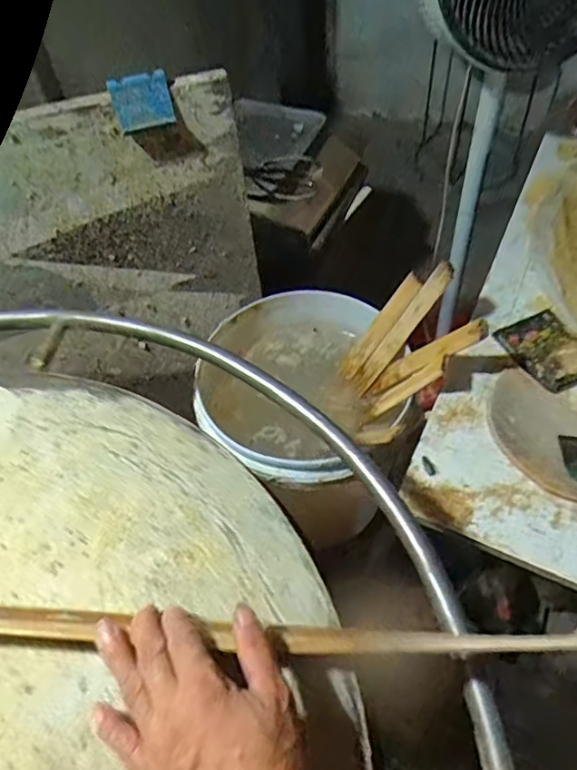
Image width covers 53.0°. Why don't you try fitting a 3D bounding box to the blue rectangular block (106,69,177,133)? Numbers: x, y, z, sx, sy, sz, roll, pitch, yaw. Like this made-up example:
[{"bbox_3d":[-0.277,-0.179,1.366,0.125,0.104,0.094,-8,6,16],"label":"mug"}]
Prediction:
[{"bbox_3d":[-0.171,-0.332,0.677,0.066,0.052,0.020,-20,57,-11],"label":"blue rectangular block"}]

